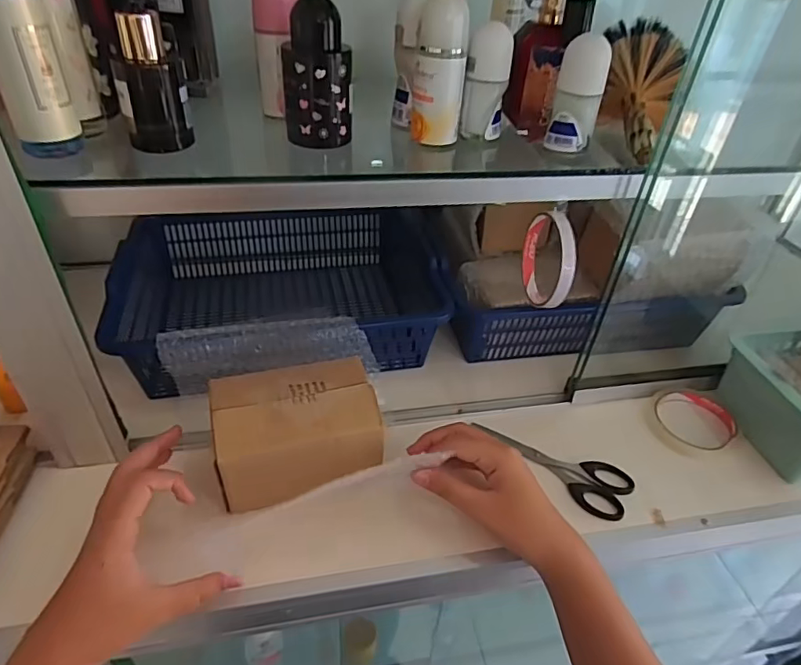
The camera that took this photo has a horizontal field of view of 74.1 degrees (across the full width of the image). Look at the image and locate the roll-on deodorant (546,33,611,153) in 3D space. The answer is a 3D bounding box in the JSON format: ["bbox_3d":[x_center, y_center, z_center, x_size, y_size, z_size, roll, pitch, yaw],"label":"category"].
[{"bbox_3d":[0.141,-0.187,0.420,0.035,0.080,0.025,11,41,7],"label":"roll-on deodorant"}]

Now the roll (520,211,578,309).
[{"bbox_3d":[0.129,-0.067,0.464,0.019,0.085,0.094,2,40,-5],"label":"roll"}]

